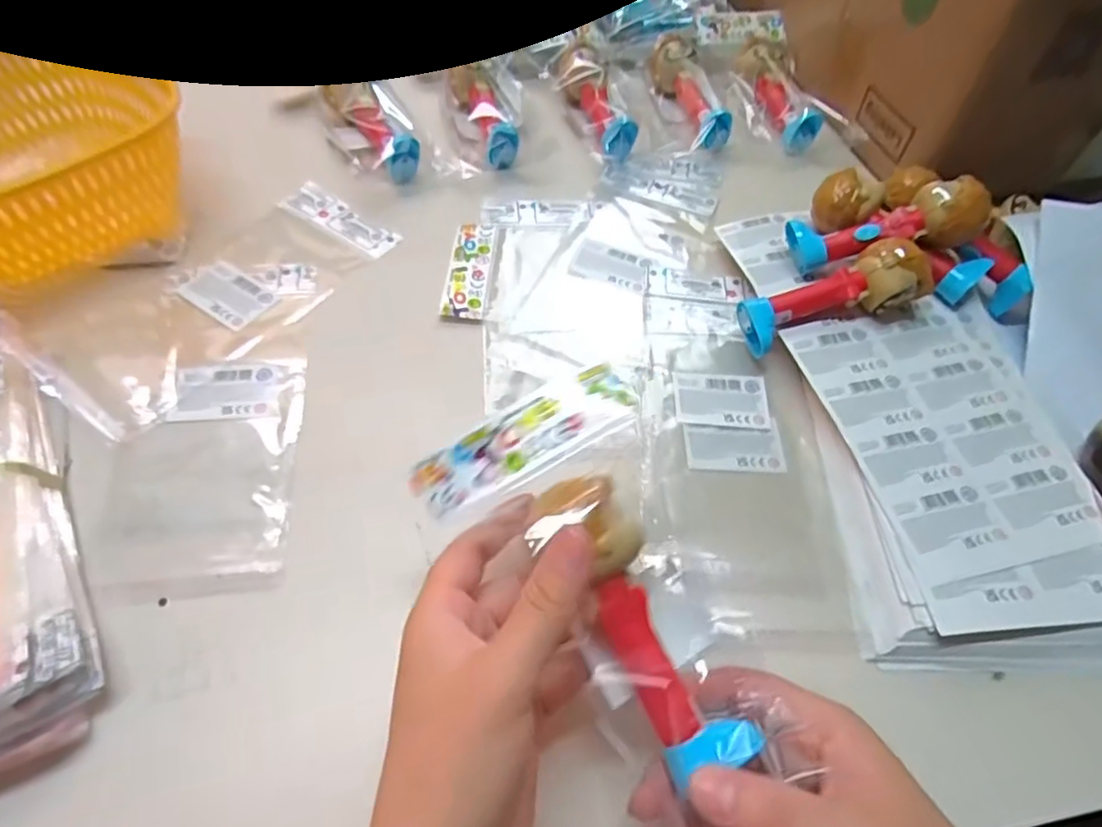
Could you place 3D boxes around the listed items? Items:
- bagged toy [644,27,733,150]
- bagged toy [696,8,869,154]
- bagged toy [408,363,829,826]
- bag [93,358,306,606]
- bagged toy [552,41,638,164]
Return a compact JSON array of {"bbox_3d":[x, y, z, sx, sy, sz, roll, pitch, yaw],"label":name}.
[{"bbox_3d":[0.125,-0.290,0.586,0.048,0.042,0.133,-7,56,-9],"label":"bagged toy"},{"bbox_3d":[0.206,-0.315,0.607,0.090,0.039,0.187,-11,57,-11],"label":"bagged toy"},{"bbox_3d":[0.023,0.075,0.258,0.096,0.034,0.177,-24,73,-17],"label":"bagged toy"},{"bbox_3d":[-0.196,0.029,0.368,0.095,0.010,0.151,-5,56,-7],"label":"bag"},{"bbox_3d":[0.037,-0.271,0.566,0.039,0.043,0.144,-14,57,-13],"label":"bagged toy"}]

